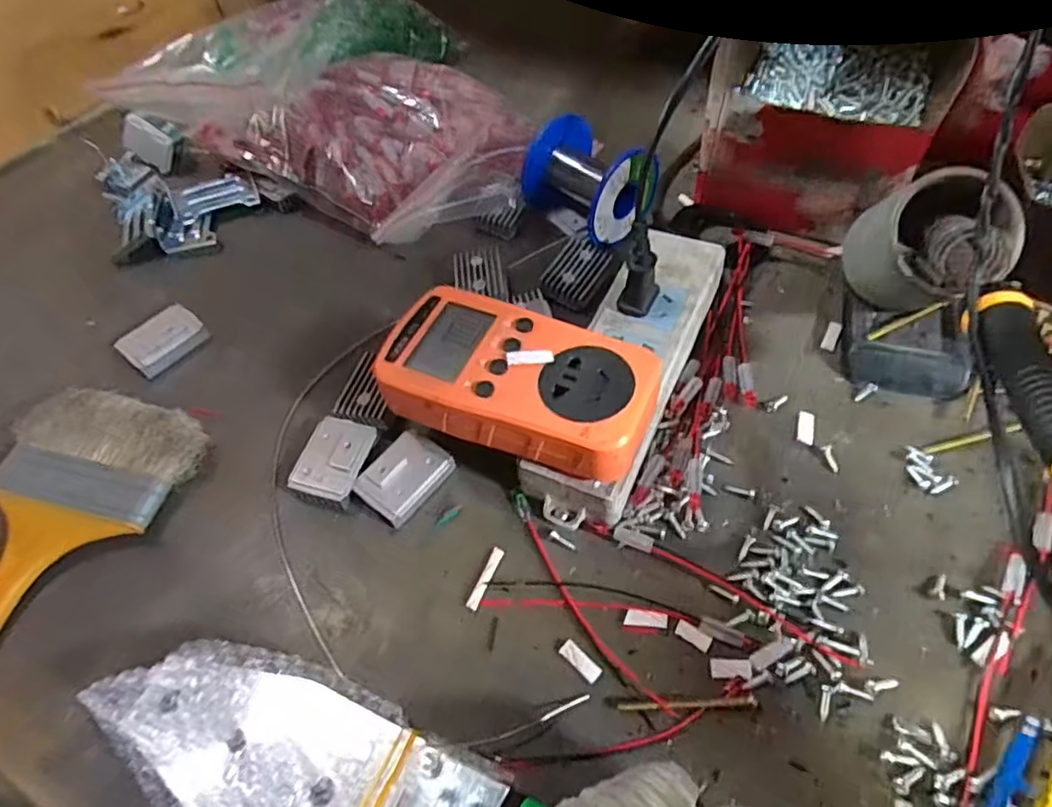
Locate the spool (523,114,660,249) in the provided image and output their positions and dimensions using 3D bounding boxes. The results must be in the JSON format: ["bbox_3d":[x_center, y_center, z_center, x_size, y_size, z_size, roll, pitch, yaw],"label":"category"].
[{"bbox_3d":[0.045,-0.149,0.419,0.071,0.054,0.080,-40,61,-20],"label":"spool"}]

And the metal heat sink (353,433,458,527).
[{"bbox_3d":[-0.063,0.039,0.323,0.034,0.015,0.044,32,64,24],"label":"metal heat sink"}]

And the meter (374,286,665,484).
[{"bbox_3d":[-0.004,-0.013,0.294,0.126,0.028,0.069,17,59,16],"label":"meter"}]

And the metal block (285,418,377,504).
[{"bbox_3d":[-0.101,0.030,0.329,0.032,0.014,0.043,13,58,14],"label":"metal block"}]

